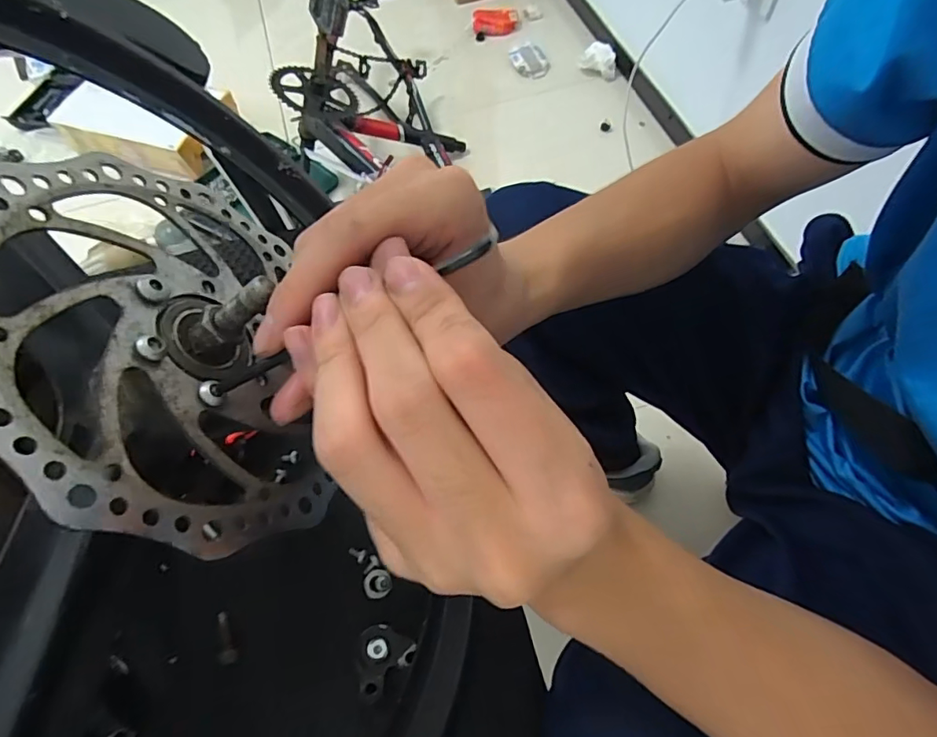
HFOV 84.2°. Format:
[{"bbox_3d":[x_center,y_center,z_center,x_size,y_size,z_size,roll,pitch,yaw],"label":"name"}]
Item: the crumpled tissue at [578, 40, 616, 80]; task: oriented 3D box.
[{"bbox_3d":[0.300,-0.704,1.192,0.085,0.063,0.056,16,63,12],"label":"crumpled tissue"}]

